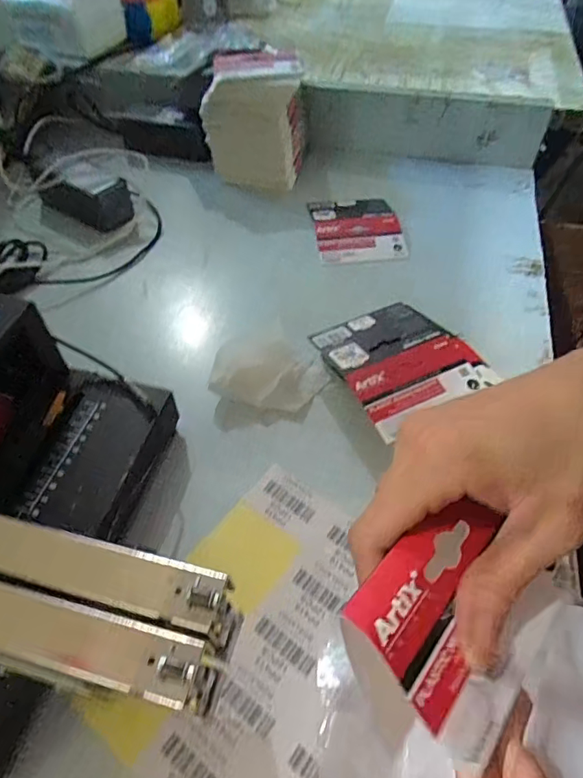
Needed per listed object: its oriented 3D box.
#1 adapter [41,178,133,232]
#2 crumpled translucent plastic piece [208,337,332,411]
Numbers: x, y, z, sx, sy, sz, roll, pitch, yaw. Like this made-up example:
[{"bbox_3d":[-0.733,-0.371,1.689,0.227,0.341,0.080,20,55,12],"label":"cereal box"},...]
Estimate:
[{"bbox_3d":[-0.251,-0.234,0.612,0.112,0.041,0.050,21,54,16],"label":"adapter"},{"bbox_3d":[-0.018,-0.015,0.439,0.094,0.034,0.061,8,51,6],"label":"crumpled translucent plastic piece"}]

